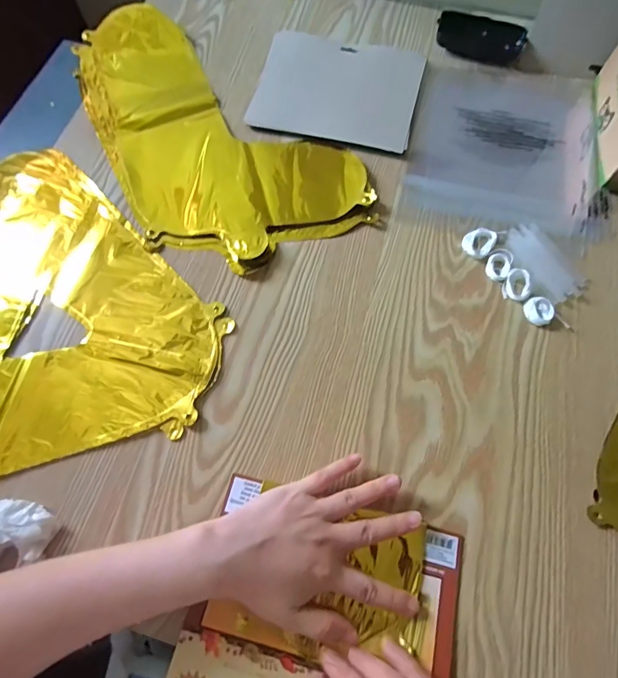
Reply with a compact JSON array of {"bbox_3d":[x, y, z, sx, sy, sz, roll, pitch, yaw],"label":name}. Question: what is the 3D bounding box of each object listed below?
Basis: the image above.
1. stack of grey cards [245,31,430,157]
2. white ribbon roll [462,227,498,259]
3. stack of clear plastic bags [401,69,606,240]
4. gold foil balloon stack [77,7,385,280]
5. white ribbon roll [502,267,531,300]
[{"bbox_3d":[0.035,-0.311,0.518,0.195,0.009,0.170,14,68,6],"label":"stack of grey cards"},{"bbox_3d":[0.176,-0.101,0.435,0.029,0.008,0.036,37,72,14],"label":"white ribbon roll"},{"bbox_3d":[0.234,-0.240,0.503,0.214,0.017,0.254,12,68,5],"label":"stack of clear plastic bags"},{"bbox_3d":[-0.129,-0.263,0.502,0.233,0.012,0.430,-29,70,-11],"label":"gold foil balloon stack"},{"bbox_3d":[0.205,-0.056,0.410,0.024,0.013,0.032,13,68,5],"label":"white ribbon roll"}]

